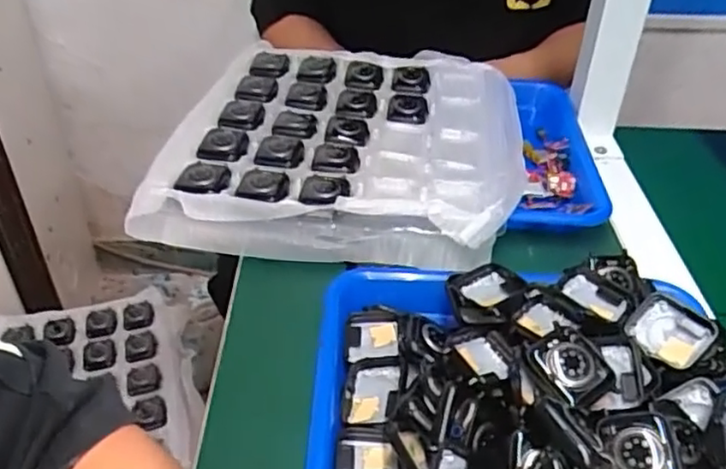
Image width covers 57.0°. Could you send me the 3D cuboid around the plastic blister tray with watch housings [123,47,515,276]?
[{"bbox_3d":[-0.011,-0.088,0.603,0.288,0.035,0.316,4,38,5],"label":"plastic blister tray with watch housings"}]

